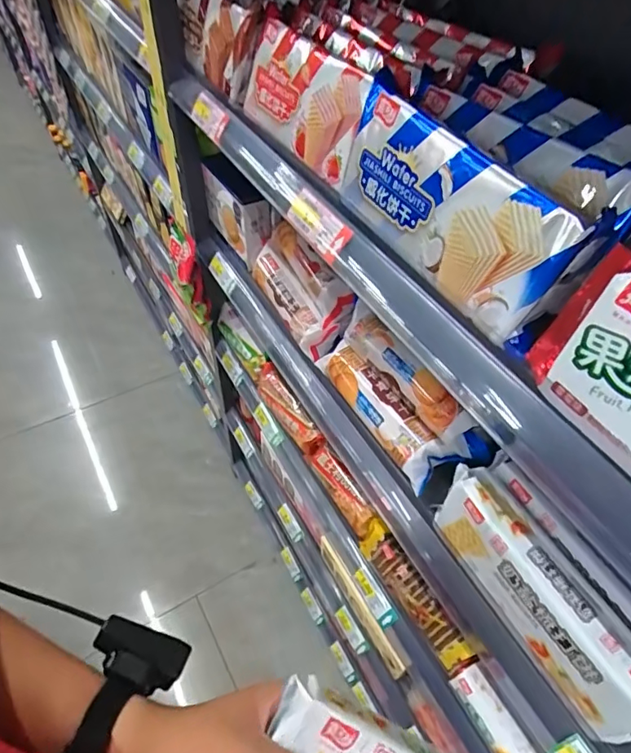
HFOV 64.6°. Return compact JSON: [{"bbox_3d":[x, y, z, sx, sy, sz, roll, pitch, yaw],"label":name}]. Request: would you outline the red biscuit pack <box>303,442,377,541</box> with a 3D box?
[{"bbox_3d":[0.041,0.182,0.840,0.043,0.043,0.184,-22,53,-20],"label":"red biscuit pack"}]

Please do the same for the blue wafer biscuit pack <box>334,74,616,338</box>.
[{"bbox_3d":[0.108,-0.141,0.411,0.040,0.103,0.247,-11,49,-33],"label":"blue wafer biscuit pack"}]

